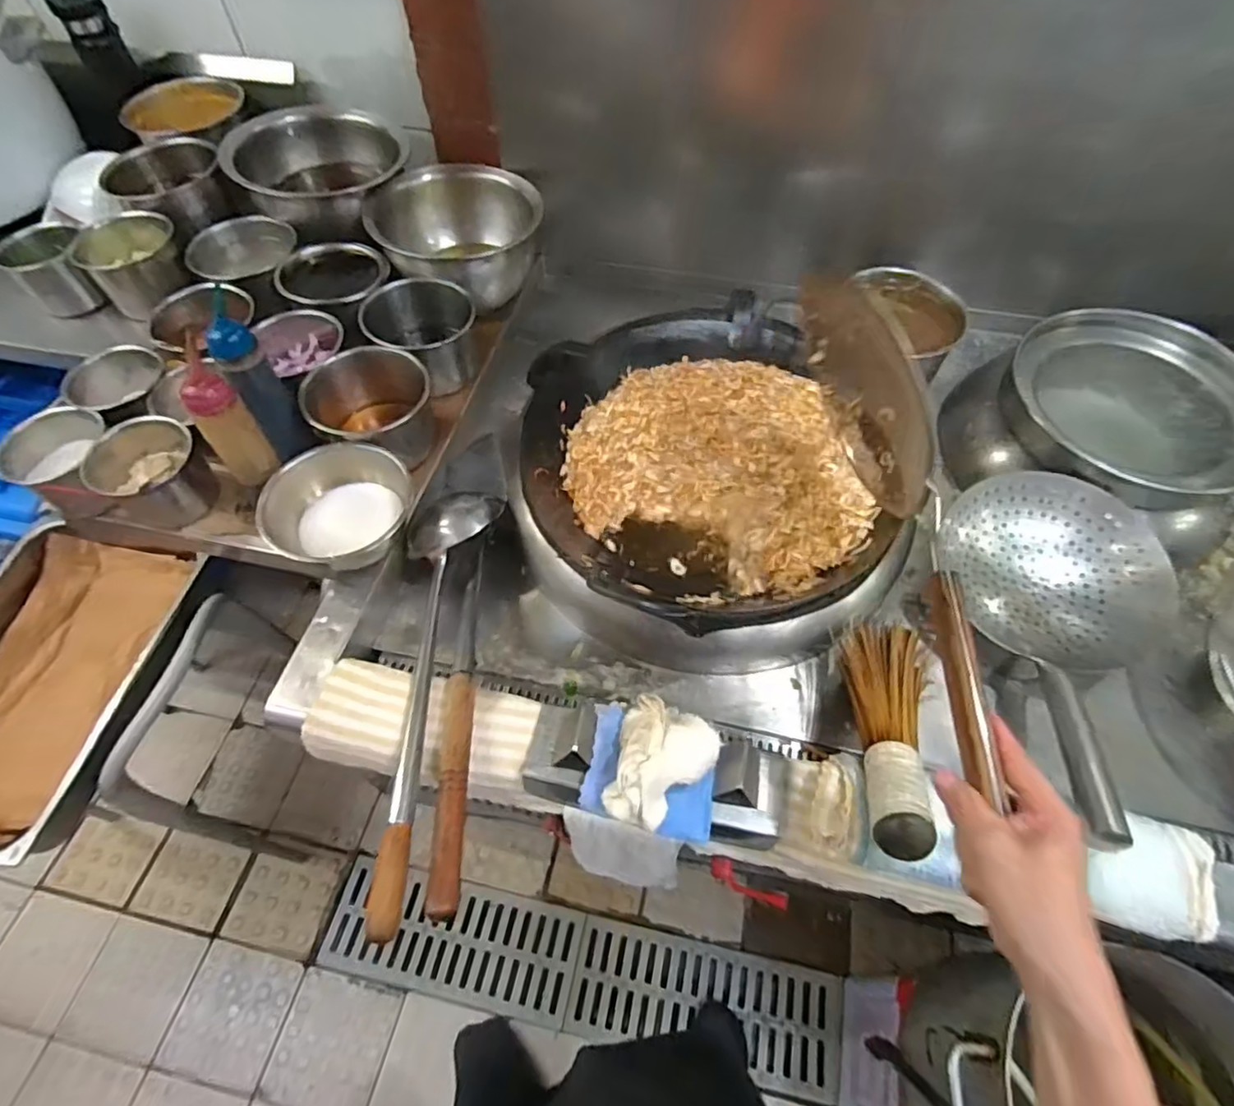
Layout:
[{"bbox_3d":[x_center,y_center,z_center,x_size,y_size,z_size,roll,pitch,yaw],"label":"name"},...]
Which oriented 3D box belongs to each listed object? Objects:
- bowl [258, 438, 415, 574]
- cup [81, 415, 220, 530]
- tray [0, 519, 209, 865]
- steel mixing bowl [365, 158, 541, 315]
[{"bbox_3d":[-0.343,-0.054,0.763,0.164,0.085,0.138,-39,65,-22],"label":"bowl"},{"bbox_3d":[-0.586,-0.099,0.791,0.115,0.103,0.114,0,57,0],"label":"cup"},{"bbox_3d":[-0.928,0.207,1.019,0.345,0.153,0.510,7,57,4],"label":"tray"},{"bbox_3d":[-0.258,-0.505,0.999,0.264,0.128,0.217,6,57,4],"label":"steel mixing bowl"}]

